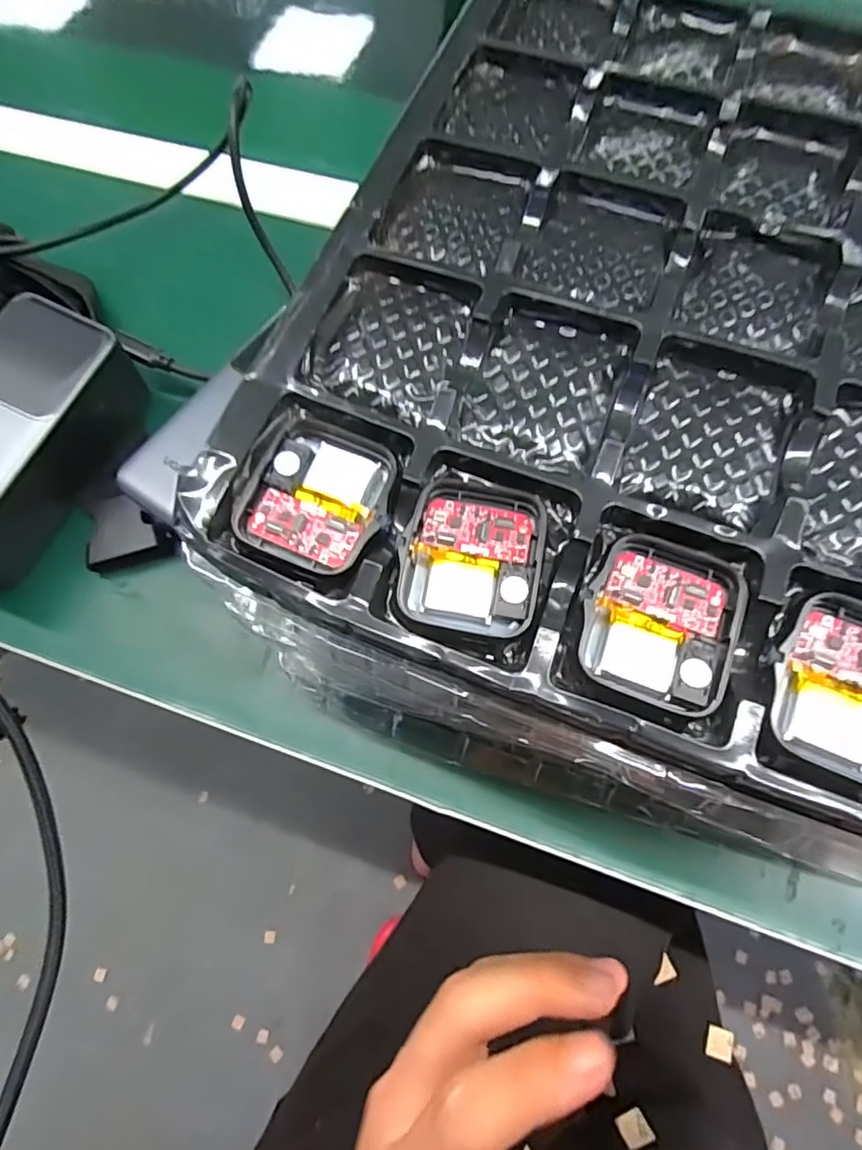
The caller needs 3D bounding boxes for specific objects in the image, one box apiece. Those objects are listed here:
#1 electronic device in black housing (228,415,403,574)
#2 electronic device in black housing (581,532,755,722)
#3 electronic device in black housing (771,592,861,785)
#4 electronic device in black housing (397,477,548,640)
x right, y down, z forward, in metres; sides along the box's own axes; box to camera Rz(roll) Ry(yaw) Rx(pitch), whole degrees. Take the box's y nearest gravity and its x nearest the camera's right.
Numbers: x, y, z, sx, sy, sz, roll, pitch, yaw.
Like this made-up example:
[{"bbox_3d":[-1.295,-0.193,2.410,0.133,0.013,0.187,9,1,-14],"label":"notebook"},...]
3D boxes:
[{"bbox_3d":[-0.032,-0.024,0.167,0.040,0.009,0.043,20,70,9],"label":"electronic device in black housing"},{"bbox_3d":[0.060,0.012,0.152,0.038,0.008,0.042,24,71,10],"label":"electronic device in black housing"},{"bbox_3d":[0.103,0.027,0.142,0.037,0.009,0.042,18,70,9],"label":"electronic device in black housing"},{"bbox_3d":[0.012,-0.005,0.160,0.037,0.009,0.040,13,69,7],"label":"electronic device in black housing"}]

